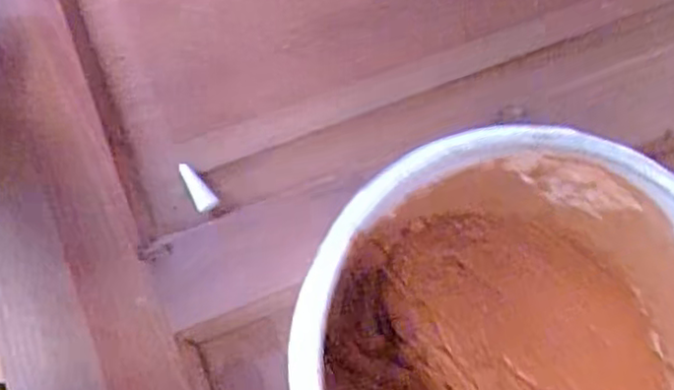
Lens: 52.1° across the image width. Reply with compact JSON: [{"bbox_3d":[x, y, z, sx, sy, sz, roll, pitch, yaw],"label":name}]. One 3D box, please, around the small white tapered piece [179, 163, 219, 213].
[{"bbox_3d":[-0.094,-0.006,0.461,0.015,0.005,0.035,-27,73,-12],"label":"small white tapered piece"}]

